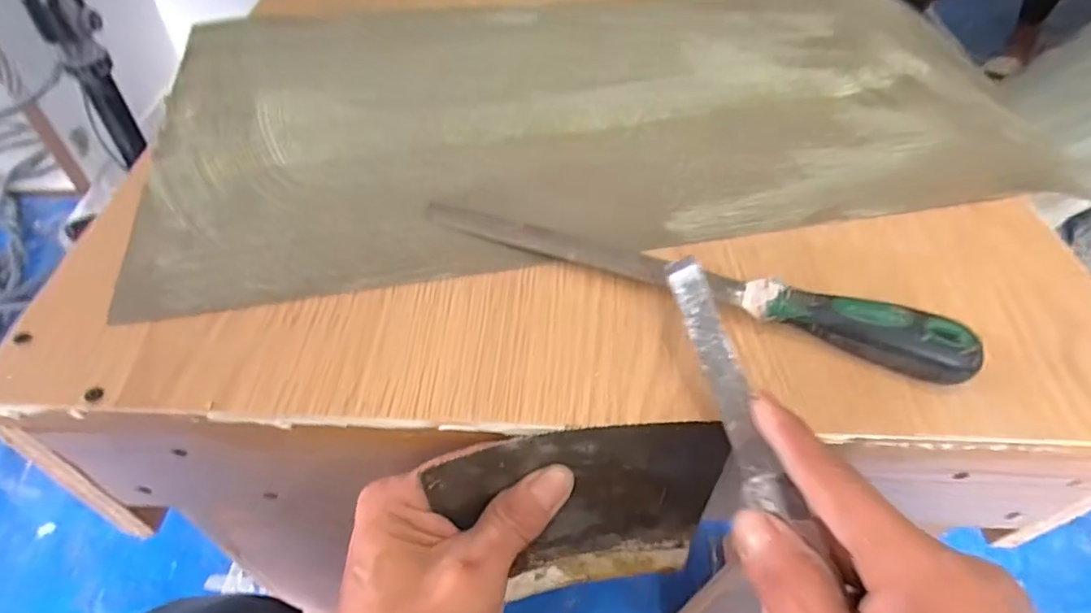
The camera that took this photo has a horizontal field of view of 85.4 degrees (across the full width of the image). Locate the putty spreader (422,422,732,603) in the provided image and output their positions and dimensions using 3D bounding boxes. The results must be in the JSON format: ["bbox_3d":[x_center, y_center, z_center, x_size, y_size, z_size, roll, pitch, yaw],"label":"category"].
[{"bbox_3d":[0.020,0.104,0.292,0.134,0.097,0.018,-6,27,-9],"label":"putty spreader"}]

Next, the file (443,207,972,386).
[{"bbox_3d":[0.074,-0.017,0.326,0.293,0.026,0.024,18,50,12],"label":"file"}]

